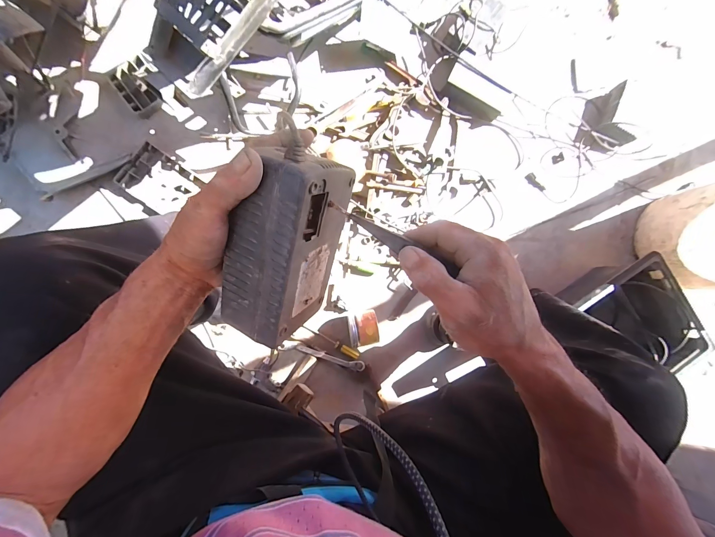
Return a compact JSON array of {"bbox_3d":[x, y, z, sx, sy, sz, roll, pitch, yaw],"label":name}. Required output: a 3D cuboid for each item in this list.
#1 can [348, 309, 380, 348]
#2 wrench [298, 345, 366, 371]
[{"bbox_3d":[0.015,0.140,0.740,0.067,0.075,0.075,-9,90,-4],"label":"can"},{"bbox_3d":[-0.067,0.223,0.766,0.174,0.008,0.023,16,84,-3],"label":"wrench"}]

